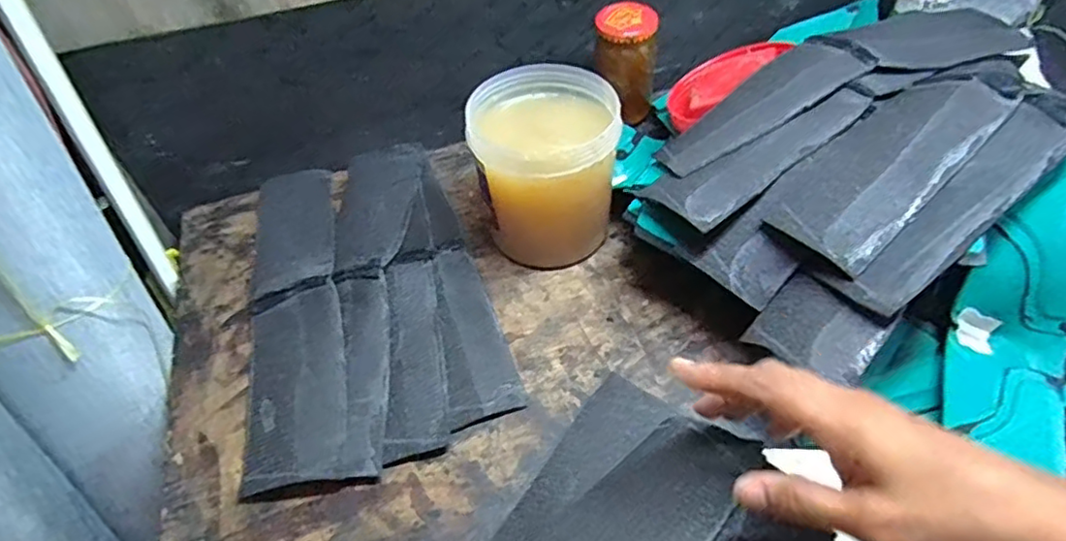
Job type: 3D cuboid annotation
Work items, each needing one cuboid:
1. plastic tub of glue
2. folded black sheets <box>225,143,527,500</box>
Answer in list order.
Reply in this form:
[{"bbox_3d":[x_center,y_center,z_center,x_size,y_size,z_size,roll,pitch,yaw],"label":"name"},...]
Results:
[{"bbox_3d":[0.011,-0.085,0.534,0.114,0.138,0.117,-2,47,3],"label":"plastic tub of glue"},{"bbox_3d":[-0.145,0.007,0.538,0.189,0.028,0.341,-16,48,-10],"label":"folded black sheets"}]

